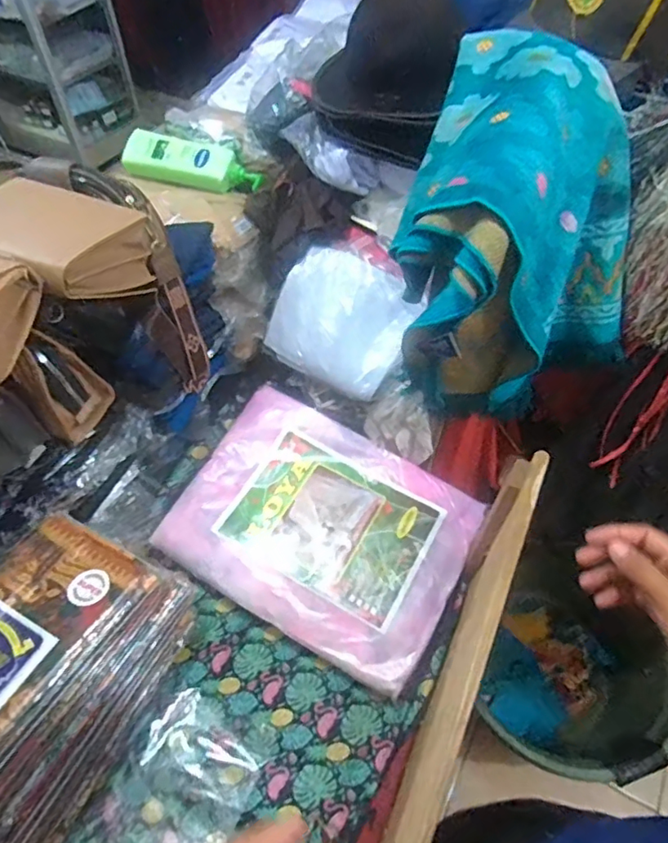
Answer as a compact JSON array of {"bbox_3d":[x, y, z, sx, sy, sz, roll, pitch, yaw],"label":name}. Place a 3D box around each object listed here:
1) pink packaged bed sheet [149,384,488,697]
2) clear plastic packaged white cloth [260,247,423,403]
[{"bbox_3d":[-0.018,0.151,0.854,0.425,0.042,0.317,27,59,16],"label":"pink packaged bed sheet"},{"bbox_3d":[0.013,-0.161,0.889,0.224,0.026,0.198,26,93,17],"label":"clear plastic packaged white cloth"}]

